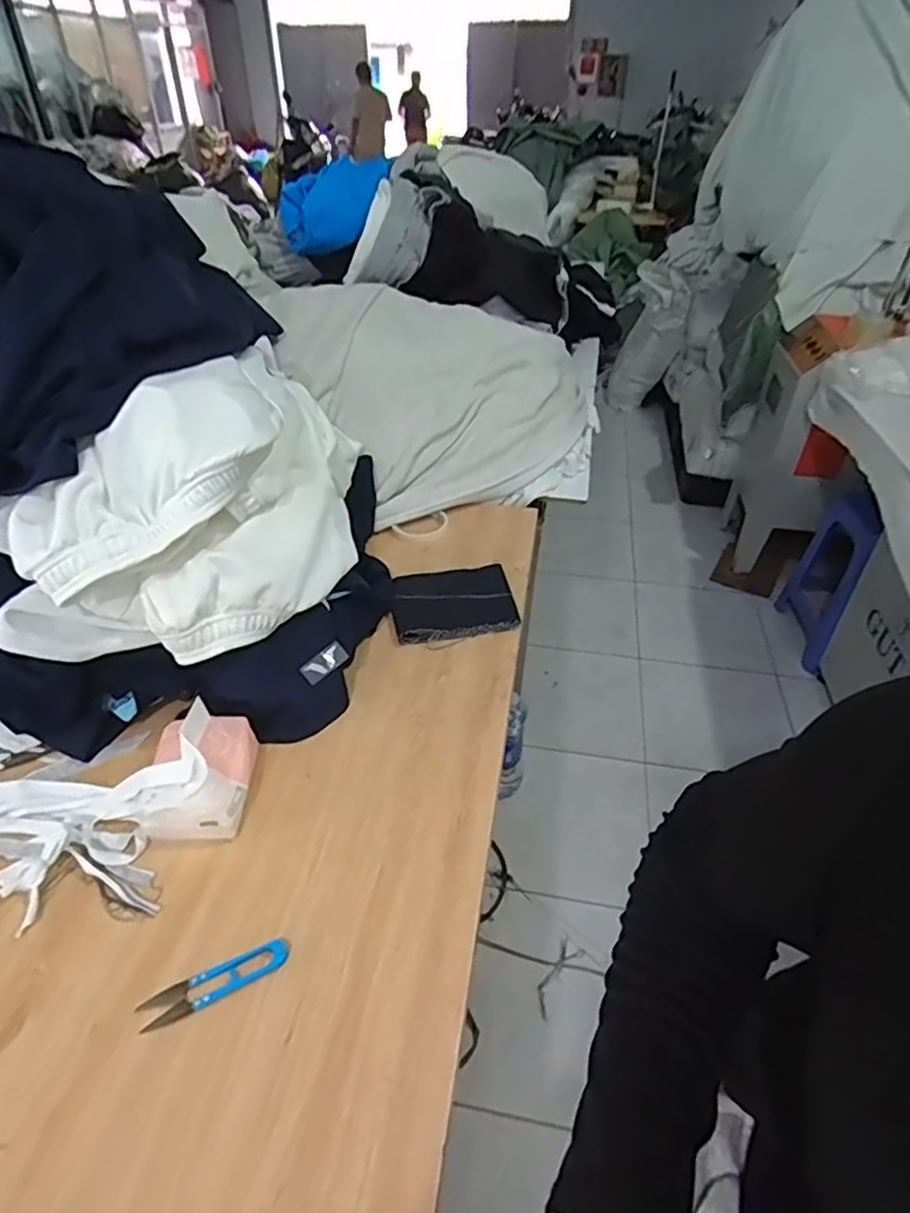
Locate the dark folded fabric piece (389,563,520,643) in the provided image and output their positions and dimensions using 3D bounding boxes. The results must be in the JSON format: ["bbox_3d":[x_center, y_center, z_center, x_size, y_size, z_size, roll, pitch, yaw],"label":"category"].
[{"bbox_3d":[-0.004,-0.006,0.938,0.175,0.020,0.131,-6,40,-7],"label":"dark folded fabric piece"}]

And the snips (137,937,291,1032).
[{"bbox_3d":[-0.200,0.315,0.547,0.118,0.004,0.029,-19,44,-22],"label":"snips"}]

